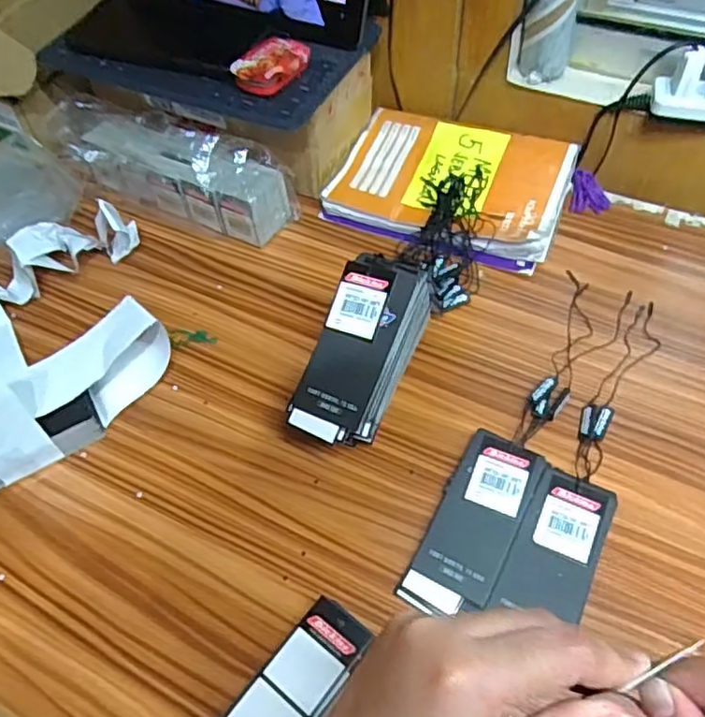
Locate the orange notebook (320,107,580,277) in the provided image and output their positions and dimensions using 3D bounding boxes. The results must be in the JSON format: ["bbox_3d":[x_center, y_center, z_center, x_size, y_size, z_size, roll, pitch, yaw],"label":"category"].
[{"bbox_3d":[0.091,-0.161,0.587,0.200,0.028,0.145,19,58,16],"label":"orange notebook"}]

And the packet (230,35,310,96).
[{"bbox_3d":[-0.064,-0.242,0.525,0.046,0.017,0.070,20,58,16],"label":"packet"}]

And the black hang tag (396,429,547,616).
[{"bbox_3d":[0.079,0.104,0.407,0.051,0.009,0.124,23,59,18],"label":"black hang tag"}]

